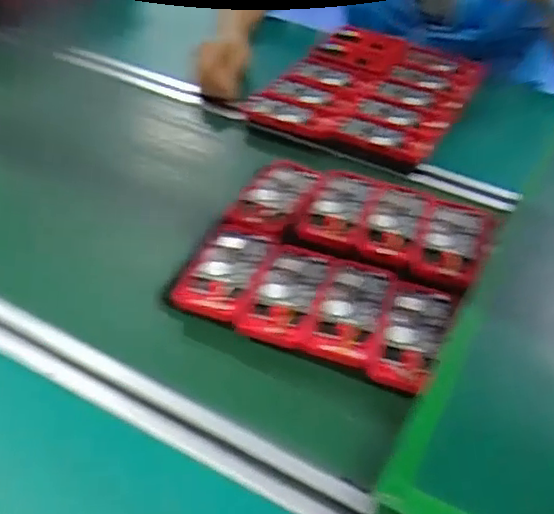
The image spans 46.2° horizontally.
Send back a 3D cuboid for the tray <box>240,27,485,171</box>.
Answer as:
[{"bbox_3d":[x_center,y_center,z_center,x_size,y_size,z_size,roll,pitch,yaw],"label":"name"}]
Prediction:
[{"bbox_3d":[0.158,-0.267,0.981,0.265,0.031,0.384,23,46,19],"label":"tray"}]

